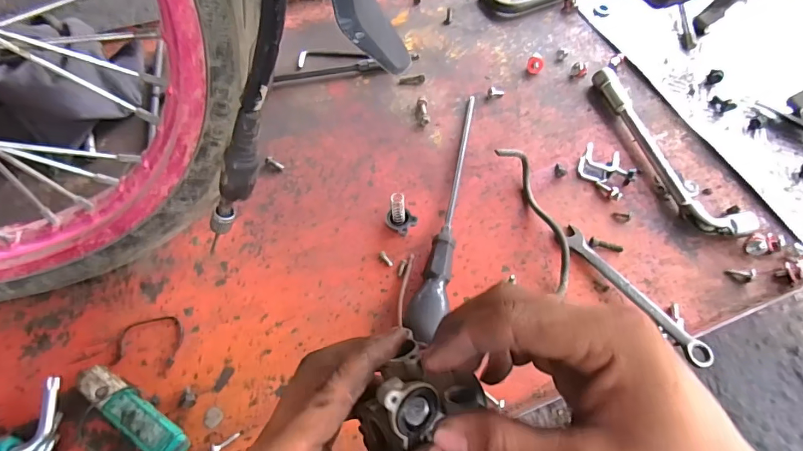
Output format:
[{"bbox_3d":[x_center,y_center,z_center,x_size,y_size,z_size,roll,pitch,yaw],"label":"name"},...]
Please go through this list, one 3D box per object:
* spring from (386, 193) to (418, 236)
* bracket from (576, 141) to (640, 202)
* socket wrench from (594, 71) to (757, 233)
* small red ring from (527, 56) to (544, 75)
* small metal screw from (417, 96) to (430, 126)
[{"bbox_3d":[-0.001,-0.010,0.411,0.024,0.044,0.023,33,65,18],"label":"spring"},{"bbox_3d":[0.210,-0.059,0.448,0.054,0.027,0.043,37,66,19],"label":"bracket"},{"bbox_3d":[0.272,-0.083,0.464,0.041,0.025,0.233,-16,61,-10],"label":"socket wrench"},{"bbox_3d":[0.165,-0.196,0.538,0.019,0.014,0.019,0,59,0],"label":"small red ring"},{"bbox_3d":[0.026,-0.132,0.500,0.012,0.009,0.040,-4,60,-2],"label":"small metal screw"}]

